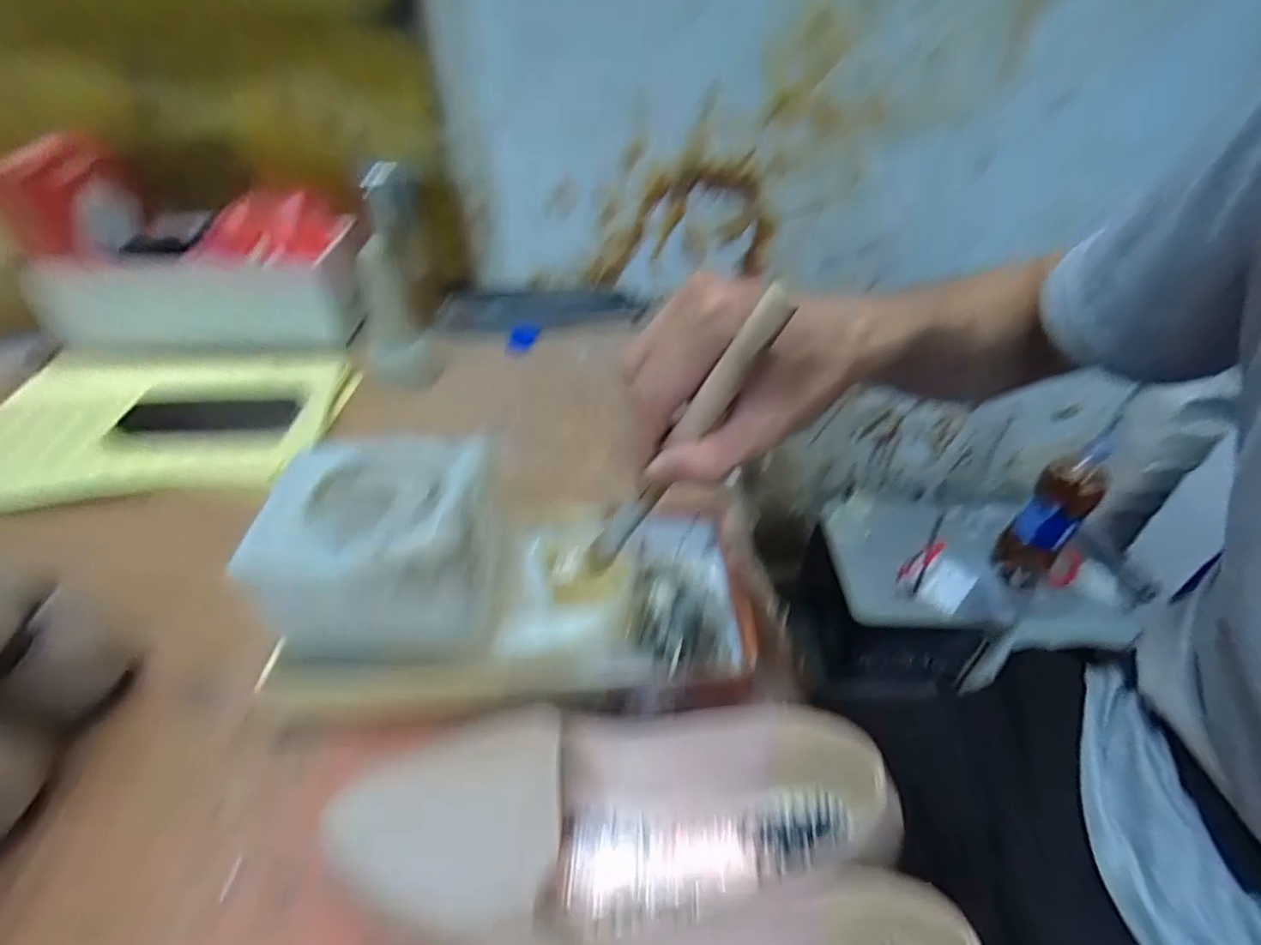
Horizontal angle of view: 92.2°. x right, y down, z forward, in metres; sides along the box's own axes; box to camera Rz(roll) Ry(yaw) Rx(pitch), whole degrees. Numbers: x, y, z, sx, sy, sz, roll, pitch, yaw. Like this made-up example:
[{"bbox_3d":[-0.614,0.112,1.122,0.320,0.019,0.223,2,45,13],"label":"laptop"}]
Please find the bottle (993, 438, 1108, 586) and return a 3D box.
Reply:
[{"bbox_3d":[0.621,0.065,0.904,0.073,0.236,0.081,31,50,28],"label":"bottle"}]

